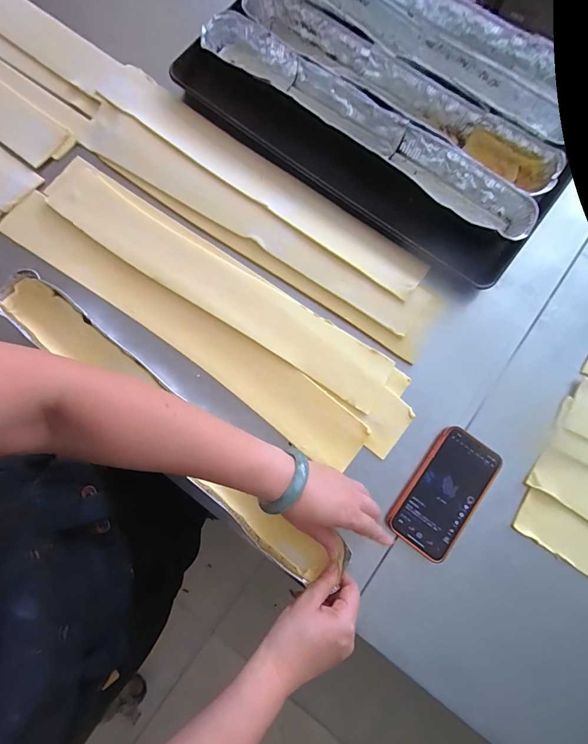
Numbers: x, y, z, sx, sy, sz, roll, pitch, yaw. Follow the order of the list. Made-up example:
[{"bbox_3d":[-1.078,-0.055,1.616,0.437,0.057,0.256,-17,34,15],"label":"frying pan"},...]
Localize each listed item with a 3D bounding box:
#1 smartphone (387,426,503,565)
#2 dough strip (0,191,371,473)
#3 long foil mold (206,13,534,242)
[{"bbox_3d":[0.193,0.154,0.452,0.081,0.012,0.160,37,81,7],"label":"smartphone"},{"bbox_3d":[-0.163,-0.071,0.491,0.603,0.013,0.080,36,81,6],"label":"dough strip"},{"bbox_3d":[0.108,-0.388,0.543,0.583,0.034,0.075,39,81,7],"label":"long foil mold"}]

